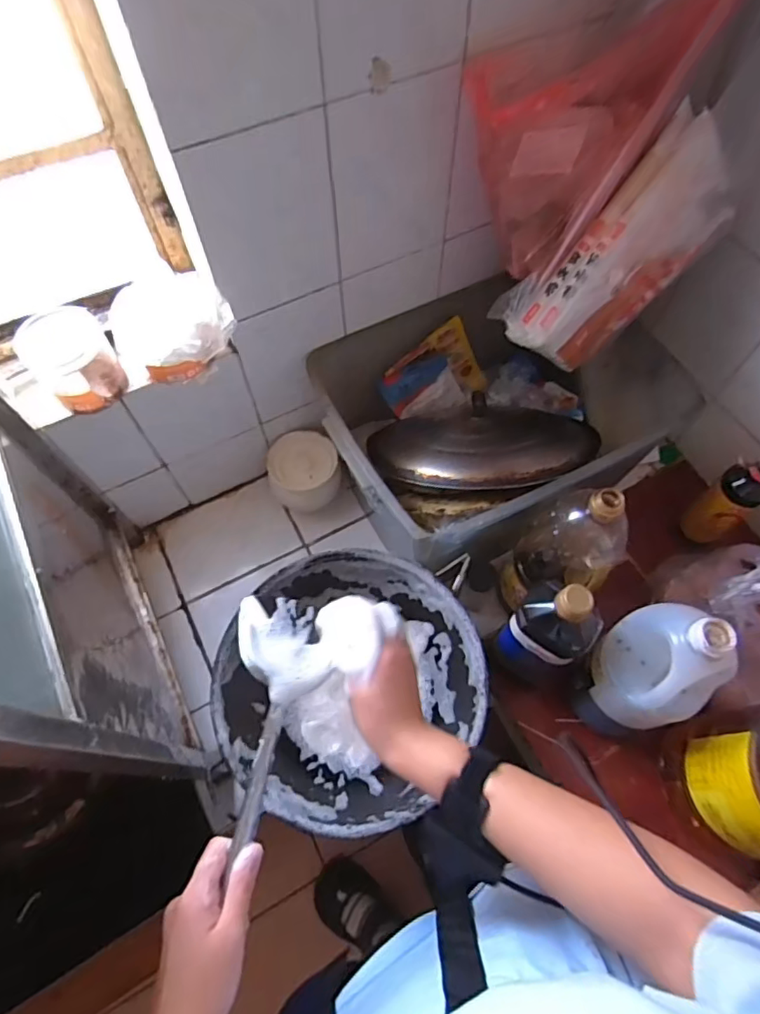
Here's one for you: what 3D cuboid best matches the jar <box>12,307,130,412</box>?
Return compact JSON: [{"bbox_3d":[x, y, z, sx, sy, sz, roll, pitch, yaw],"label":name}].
[{"bbox_3d":[-0.334,-0.160,0.609,0.081,0.092,0.069,-37,69,-18],"label":"jar"}]

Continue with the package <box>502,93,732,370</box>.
[{"bbox_3d":[0.284,-0.285,0.650,0.269,0.122,0.092,-47,68,19],"label":"package"}]

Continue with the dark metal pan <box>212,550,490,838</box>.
[{"bbox_3d":[-0.039,0.222,0.705,0.313,0.118,0.303,0,63,-1],"label":"dark metal pan"}]

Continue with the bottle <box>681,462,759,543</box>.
[{"bbox_3d":[0.476,-0.015,0.740,0.058,0.189,0.054,-37,69,-18],"label":"bottle"}]

